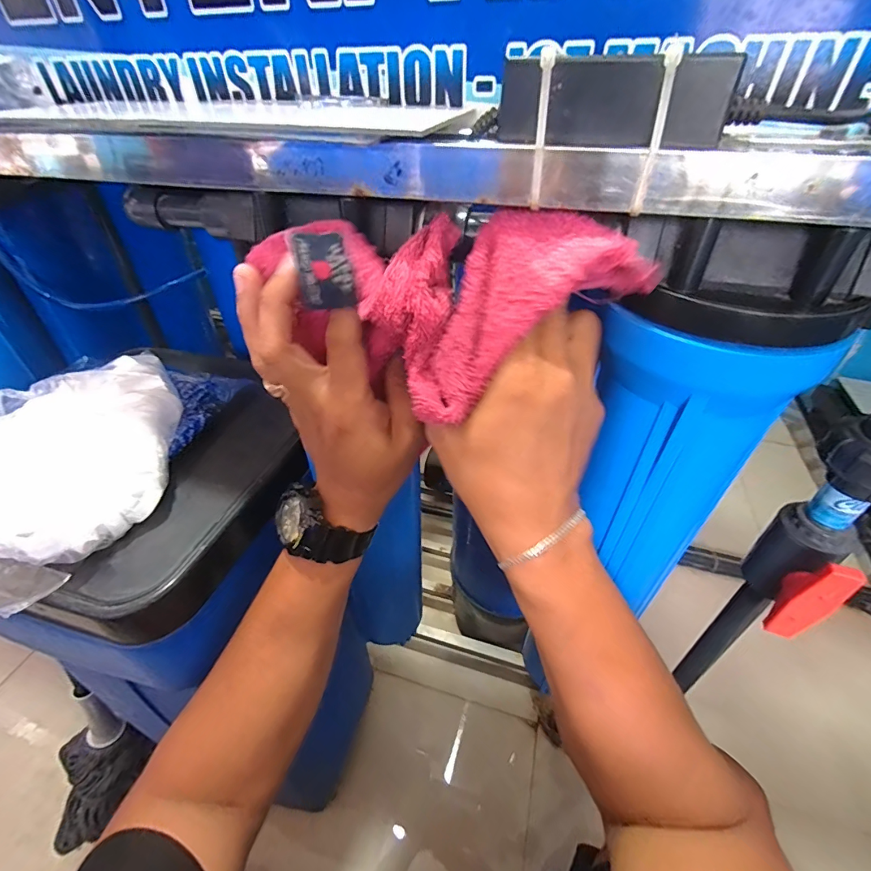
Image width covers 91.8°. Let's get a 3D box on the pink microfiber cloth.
[{"bbox_3d":[0.008,-0.067,0.226,0.170,0.087,0.083,20,43,19],"label":"pink microfiber cloth"}]

